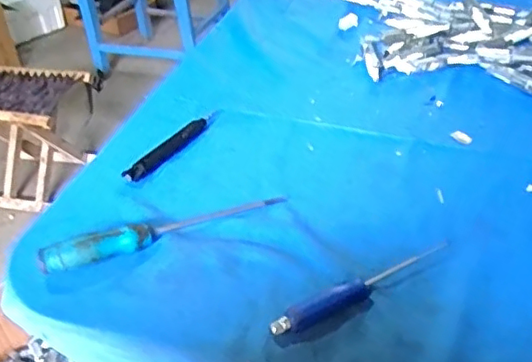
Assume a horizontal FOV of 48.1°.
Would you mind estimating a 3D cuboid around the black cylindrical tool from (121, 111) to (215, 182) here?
[{"bbox_3d":[-0.113,-0.045,0.723,0.023,0.014,0.162,18,43,26],"label":"black cylindrical tool"}]

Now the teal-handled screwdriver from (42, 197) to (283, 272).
[{"bbox_3d":[-0.098,0.042,0.593,0.243,0.032,0.027,-20,40,-20],"label":"teal-handled screwdriver"}]

